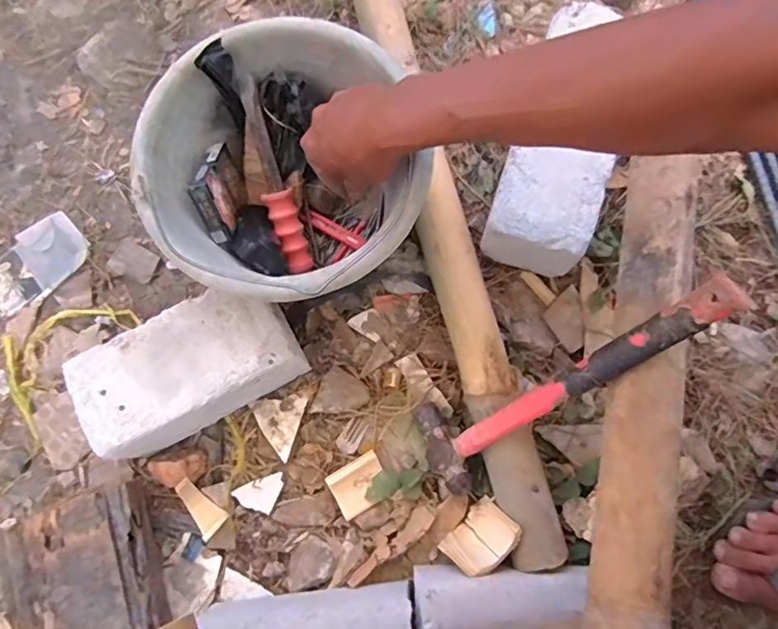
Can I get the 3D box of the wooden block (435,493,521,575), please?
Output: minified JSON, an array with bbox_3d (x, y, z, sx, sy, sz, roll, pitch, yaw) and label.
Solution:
[{"bbox_3d":[0.090,0.218,0.517,0.068,0.019,0.058,-48,46,-6],"label":"wooden block"}]

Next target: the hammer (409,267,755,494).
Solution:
[{"bbox_3d":[0.151,0.061,0.472,0.309,0.033,0.083,-38,77,32],"label":"hammer"}]

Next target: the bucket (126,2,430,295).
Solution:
[{"bbox_3d":[-0.091,-0.125,0.526,0.243,0.159,0.244,0,74,0],"label":"bucket"}]

